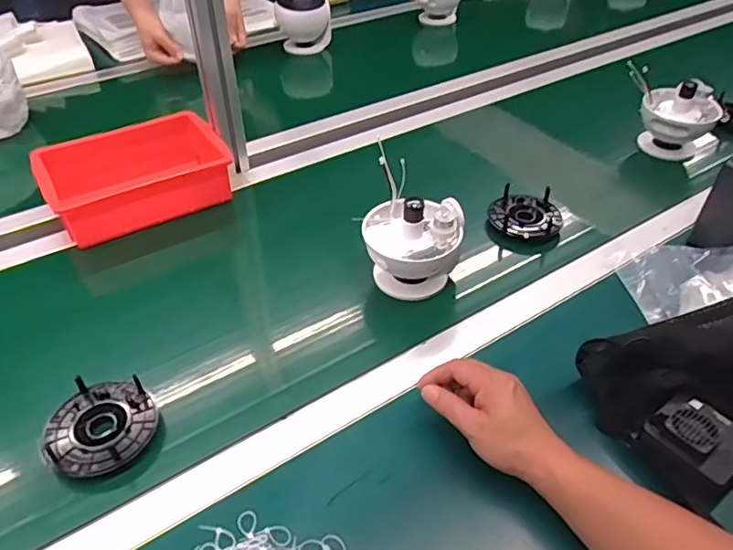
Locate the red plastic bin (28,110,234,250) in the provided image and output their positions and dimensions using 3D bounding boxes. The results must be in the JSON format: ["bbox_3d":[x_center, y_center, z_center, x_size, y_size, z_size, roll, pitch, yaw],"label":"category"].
[{"bbox_3d":[-0.328,-0.141,0.817,0.243,0.067,0.170,-25,48,-24],"label":"red plastic bin"}]

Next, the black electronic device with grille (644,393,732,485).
[{"bbox_3d":[0.305,0.143,0.517,0.072,0.021,0.075,-25,49,-25],"label":"black electronic device with grille"}]

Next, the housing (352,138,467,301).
[{"bbox_3d":[0.058,-0.053,0.697,0.118,0.131,0.127,8,44,7],"label":"housing"}]

